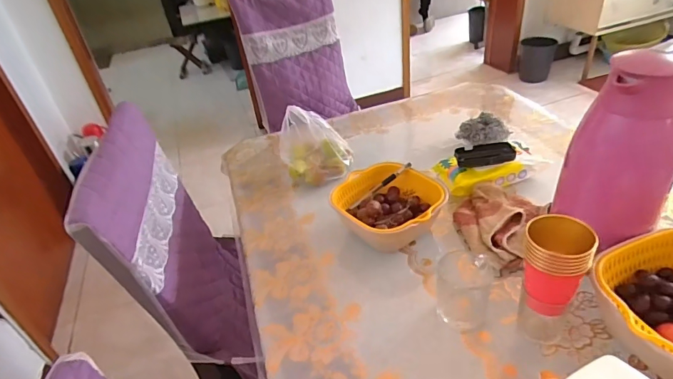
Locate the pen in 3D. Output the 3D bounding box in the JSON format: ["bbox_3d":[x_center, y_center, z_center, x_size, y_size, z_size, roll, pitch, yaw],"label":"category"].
[{"bbox_3d":[0.081,-0.006,0.773,0.137,0.011,0.011,-37,41,-4],"label":"pen"}]

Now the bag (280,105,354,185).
[{"bbox_3d":[-0.041,-0.095,0.904,0.141,0.140,0.099,-23,38,-20],"label":"bag"}]

